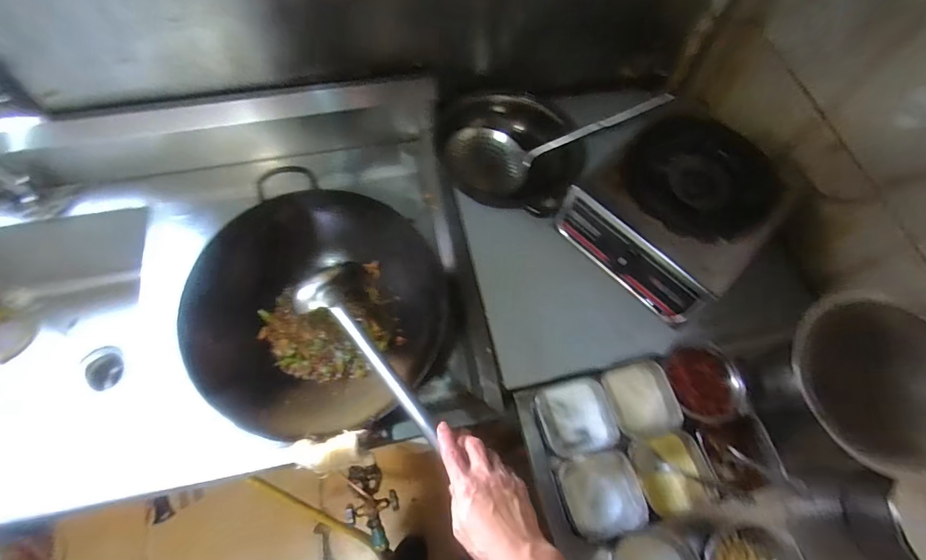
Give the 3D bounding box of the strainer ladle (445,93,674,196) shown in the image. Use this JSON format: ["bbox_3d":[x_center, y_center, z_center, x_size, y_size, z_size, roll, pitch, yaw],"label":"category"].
[{"bbox_3d":[0.175,-0.265,0.864,0.413,0.076,0.141,-14,67,9],"label":"strainer ladle"}]

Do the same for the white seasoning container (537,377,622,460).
[{"bbox_3d":[0.171,0.217,0.718,0.112,0.073,0.116,-8,67,-6],"label":"white seasoning container"}]

